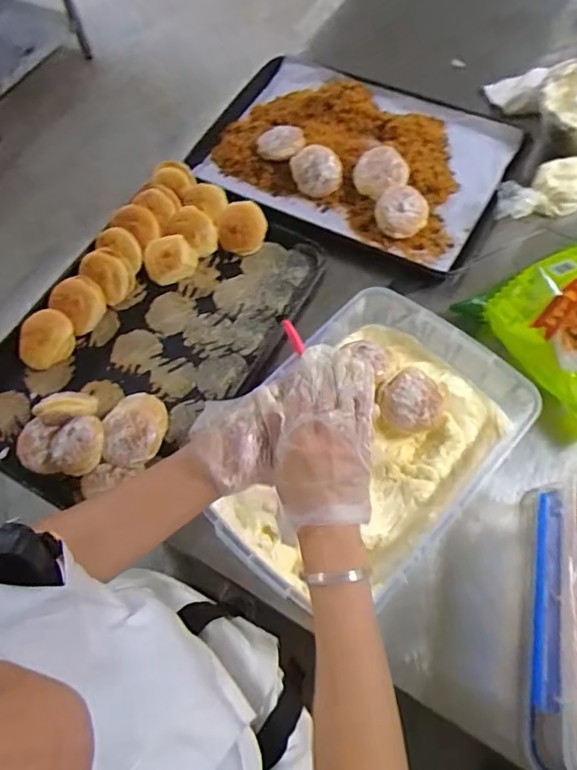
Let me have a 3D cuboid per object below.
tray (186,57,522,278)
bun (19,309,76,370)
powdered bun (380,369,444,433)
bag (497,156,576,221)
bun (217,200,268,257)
[{"bbox_3d":[0.116,-0.447,1.051,0.569,0.075,0.385,23,68,14],"label":"tray"},{"bbox_3d":[-0.389,-0.077,0.887,0.080,0.043,0.081,-18,65,-5],"label":"bun"},{"bbox_3d":[0.165,0.029,0.743,0.079,0.066,0.075,-2,64,3],"label":"powdered bun"},{"bbox_3d":[0.493,-0.352,0.982,0.281,0.051,0.083,-20,65,-6],"label":"bag"},{"bbox_3d":[-0.080,-0.275,0.969,0.086,0.031,0.091,3,98,19],"label":"bun"}]

